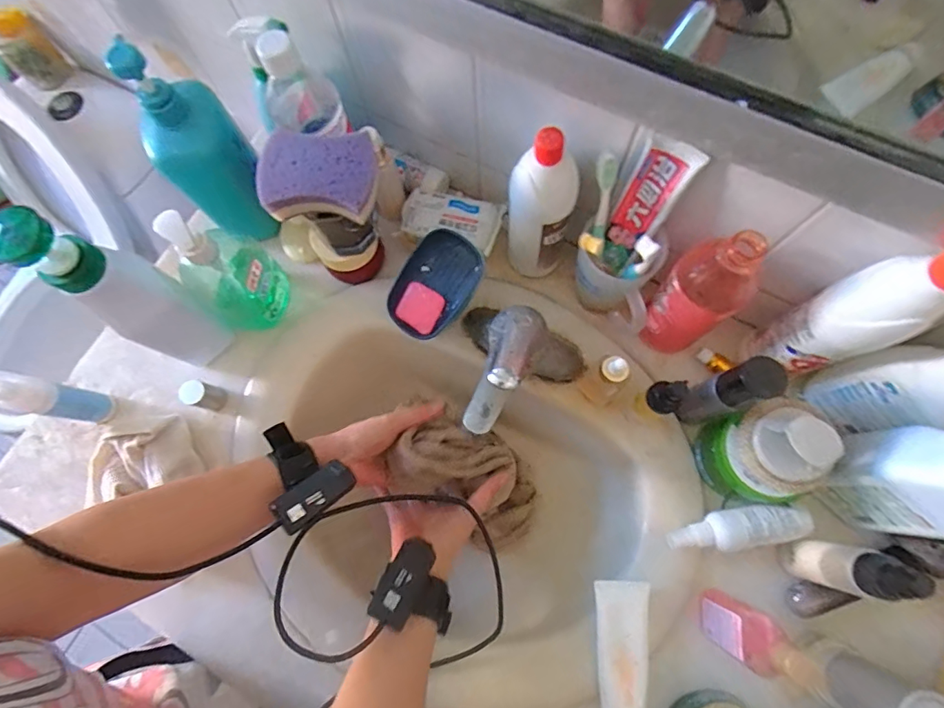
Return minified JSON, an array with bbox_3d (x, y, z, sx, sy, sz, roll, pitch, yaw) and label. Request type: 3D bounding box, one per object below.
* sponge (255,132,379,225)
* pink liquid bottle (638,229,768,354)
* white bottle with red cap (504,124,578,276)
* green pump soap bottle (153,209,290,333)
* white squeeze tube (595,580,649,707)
[{"bbox_3d":[-0.137,-0.159,0.427,0.104,0.034,0.068,2,75,3],"label":"sponge"},{"bbox_3d":[0.202,-0.052,0.433,0.062,0.169,0.052,19,76,7],"label":"pink liquid bottle"},{"bbox_3d":[0.066,-0.138,0.475,0.059,0.202,0.051,1,75,2],"label":"white bottle with red cap"},{"bbox_3d":[-0.255,-0.083,0.494,0.061,0.174,0.085,33,78,10],"label":"green pump soap bottle"},{"bbox_3d":[0.143,0.293,0.447,0.049,0.022,0.146,1,75,2],"label":"white squeeze tube"}]

